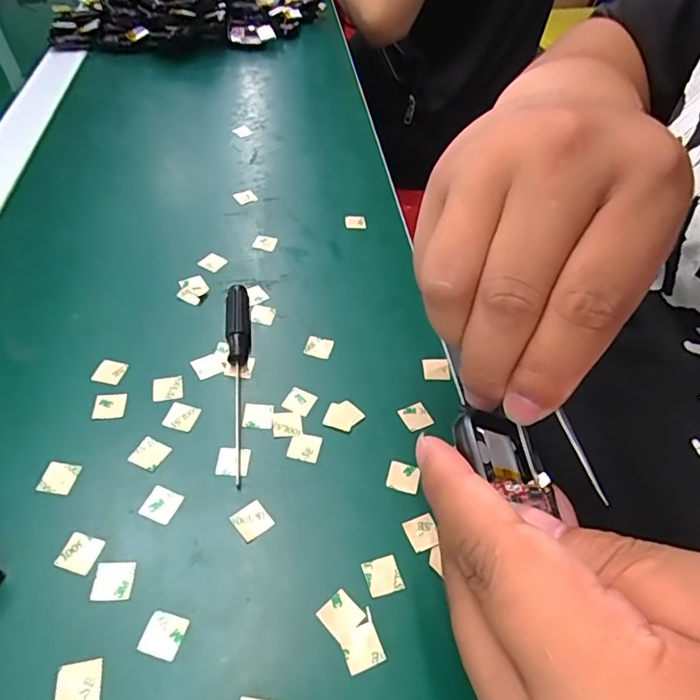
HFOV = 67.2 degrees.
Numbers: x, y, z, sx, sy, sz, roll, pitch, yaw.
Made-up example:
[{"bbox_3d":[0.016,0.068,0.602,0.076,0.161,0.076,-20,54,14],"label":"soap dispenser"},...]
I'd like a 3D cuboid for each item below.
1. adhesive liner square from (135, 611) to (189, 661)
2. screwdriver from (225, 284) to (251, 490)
[{"bbox_3d":[-0.074,0.113,0.210,0.016,0.004,0.015,14,50,6],"label":"adhesive liner square"},{"bbox_3d":[-0.062,0.013,0.293,0.014,0.015,0.128,-2,48,-9],"label":"screwdriver"}]

